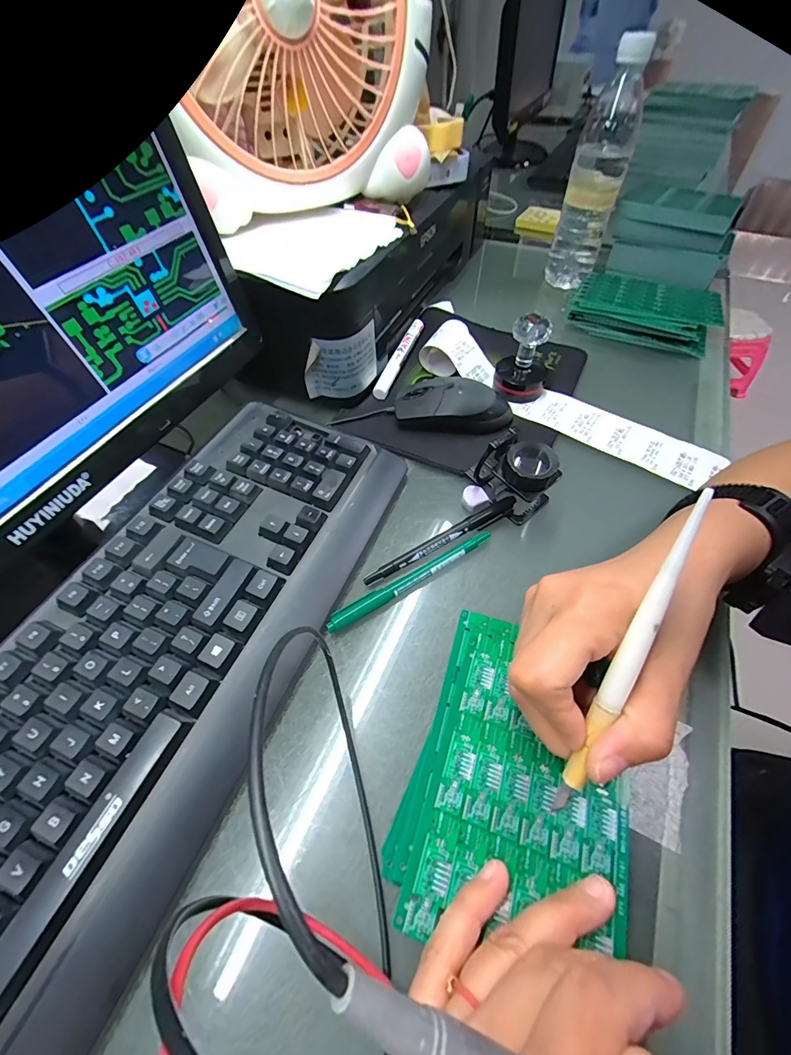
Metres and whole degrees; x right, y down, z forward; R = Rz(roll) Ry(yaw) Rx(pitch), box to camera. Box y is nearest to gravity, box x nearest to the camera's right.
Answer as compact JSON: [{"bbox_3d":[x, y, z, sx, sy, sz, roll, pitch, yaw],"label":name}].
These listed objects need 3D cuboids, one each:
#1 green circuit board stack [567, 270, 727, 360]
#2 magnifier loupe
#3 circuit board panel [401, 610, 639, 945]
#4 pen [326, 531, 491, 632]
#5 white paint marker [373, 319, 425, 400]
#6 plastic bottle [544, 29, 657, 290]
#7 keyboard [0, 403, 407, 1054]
[{"bbox_3d":[0.308,-0.270,0.500,0.163,0.041,0.109,23,58,17],"label":"green circuit board stack"},{"bbox_3d":[0.095,-0.043,0.321,0.063,0.058,0.042,38,63,25],"label":"magnifier loupe"},{"bbox_3d":[0.064,0.114,0.191,0.087,0.004,0.136,14,55,11],"label":"circuit board panel"},{"bbox_3d":[0.013,0.037,0.294,0.138,0.012,0.014,-28,58,-18],"label":"pen"},{"bbox_3d":[0.006,-0.196,0.457,0.016,0.015,0.140,16,56,12],"label":"white paint marker"},{"bbox_3d":[0.236,-0.406,0.475,0.060,0.222,0.053,16,56,12],"label":"plastic bottle"},{"bbox_3d":[-0.143,0.078,0.248,0.156,0.044,0.425,19,57,14],"label":"keyboard"}]

